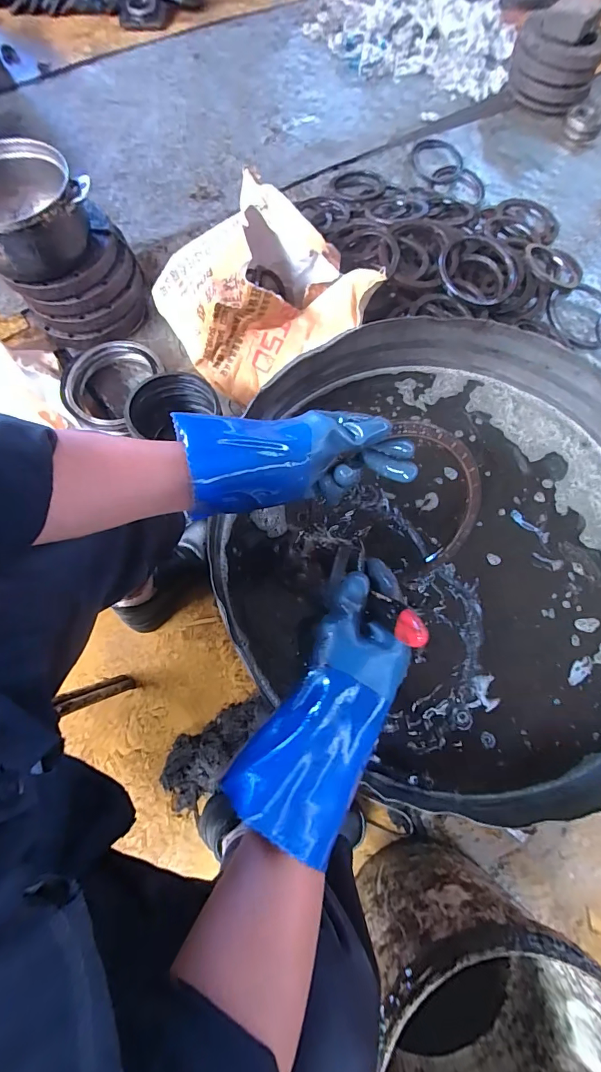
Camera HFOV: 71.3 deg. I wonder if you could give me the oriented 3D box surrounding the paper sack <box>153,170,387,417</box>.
[{"bbox_3d":[-0.086,-0.493,0.830,0.344,0.170,0.325,-29,75,-9],"label":"paper sack"}]

